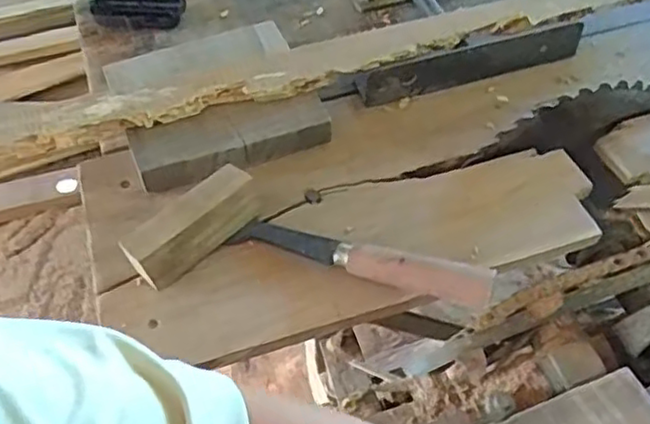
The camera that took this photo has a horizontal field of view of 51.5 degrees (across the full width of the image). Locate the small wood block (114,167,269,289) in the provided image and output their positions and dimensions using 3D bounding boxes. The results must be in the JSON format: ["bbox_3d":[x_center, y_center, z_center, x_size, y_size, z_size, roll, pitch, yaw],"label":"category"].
[{"bbox_3d":[-0.117,0.011,0.601,0.126,0.045,0.045,-38,61,-23],"label":"small wood block"}]

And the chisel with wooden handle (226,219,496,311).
[{"bbox_3d":[0.030,0.038,0.584,0.227,0.033,0.030,15,56,12],"label":"chisel with wooden handle"}]

